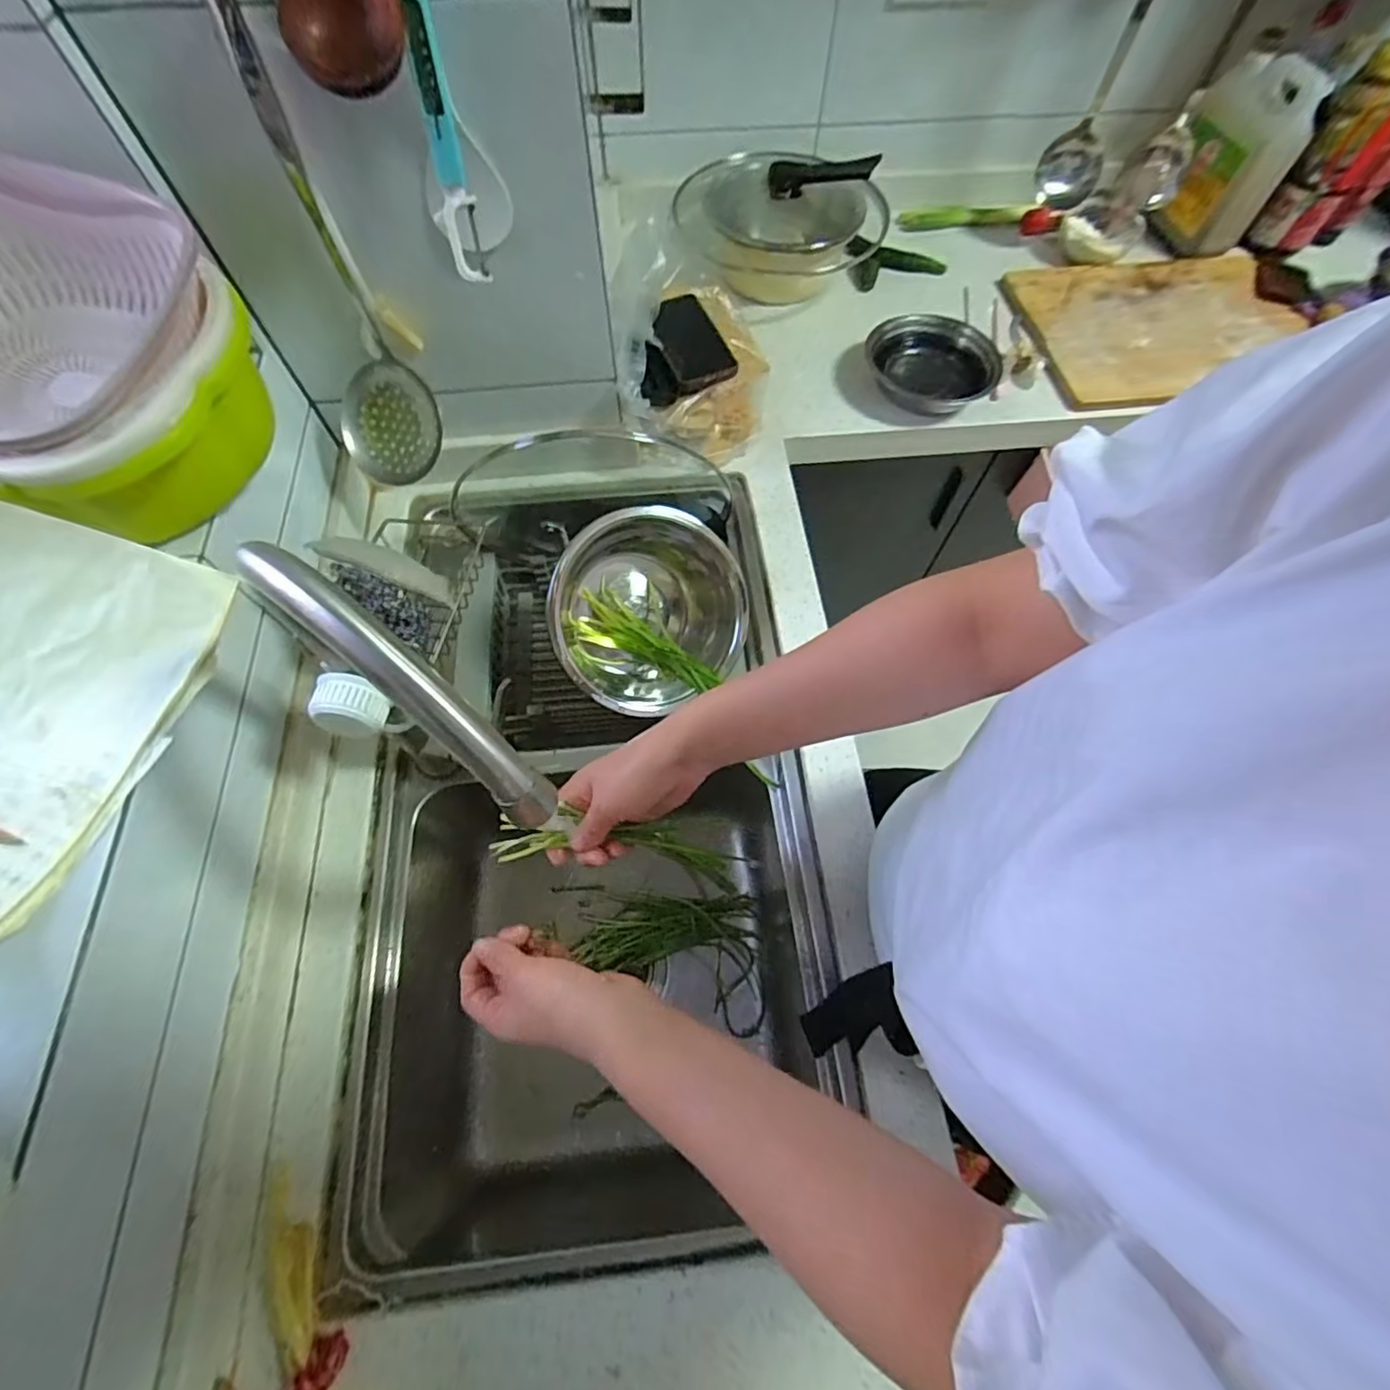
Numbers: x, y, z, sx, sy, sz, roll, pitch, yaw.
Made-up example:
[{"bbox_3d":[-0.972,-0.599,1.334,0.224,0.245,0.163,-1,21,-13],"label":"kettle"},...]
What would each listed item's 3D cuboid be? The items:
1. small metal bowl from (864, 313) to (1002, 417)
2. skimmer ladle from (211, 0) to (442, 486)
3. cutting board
[{"bbox_3d":[0.315,-0.444,0.815,0.164,0.052,0.157,0,65,0],"label":"small metal bowl"},{"bbox_3d":[-0.315,-0.342,0.497,0.094,0.340,0.106,-29,68,-13],"label":"skimmer ladle"},{"bbox_3d":[0.694,-0.555,0.893,0.419,0.016,0.292,-10,65,-5],"label":"cutting board"}]

